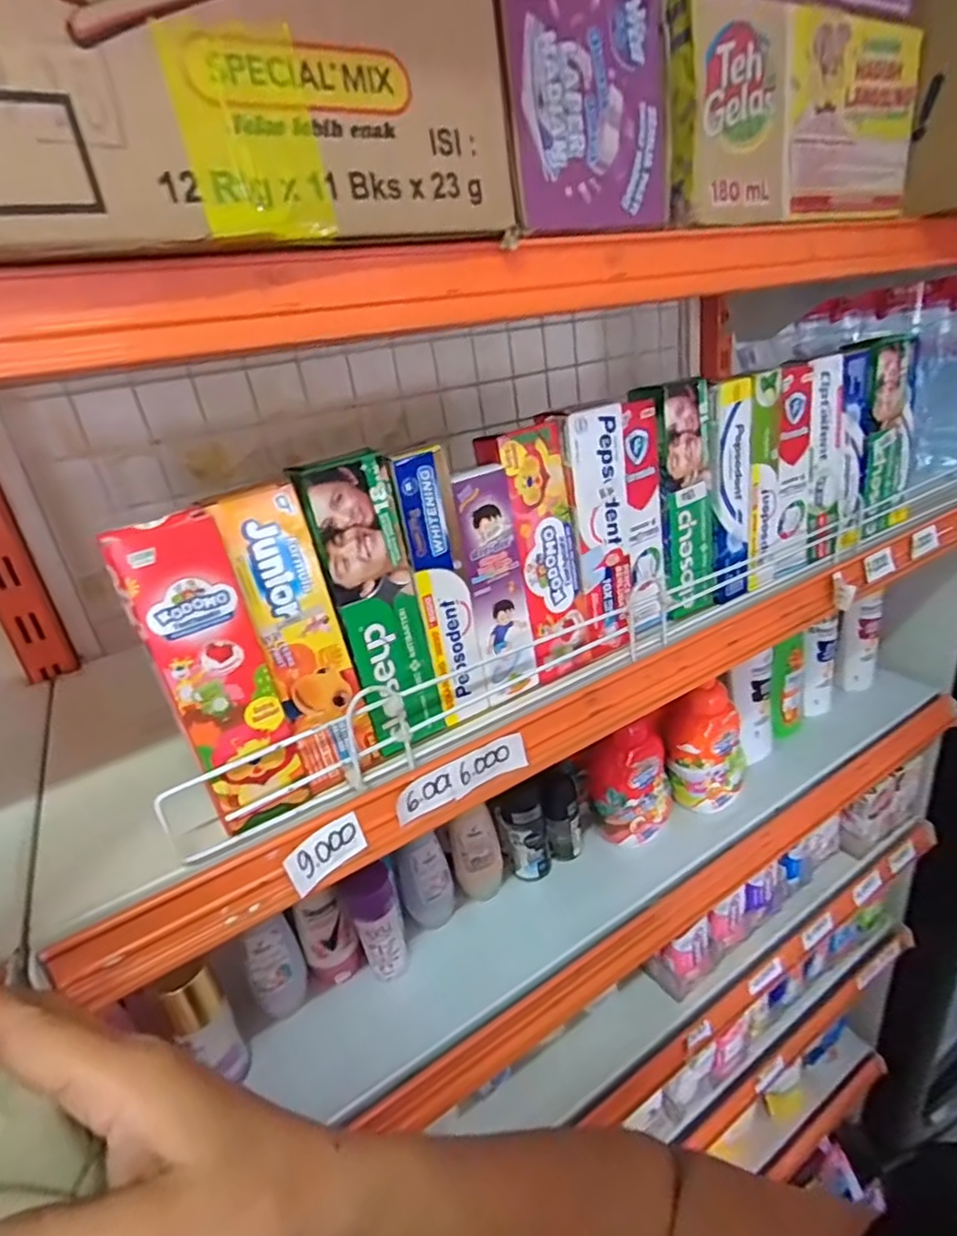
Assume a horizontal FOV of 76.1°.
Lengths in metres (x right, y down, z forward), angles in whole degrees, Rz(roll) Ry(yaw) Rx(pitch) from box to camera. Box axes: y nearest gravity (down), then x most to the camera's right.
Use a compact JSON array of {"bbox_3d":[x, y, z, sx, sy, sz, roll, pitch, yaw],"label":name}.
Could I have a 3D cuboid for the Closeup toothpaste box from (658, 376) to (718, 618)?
[{"bbox_3d":[0.148,-0.086,0.450,0.048,0.165,0.032,-19,27,-24],"label":"Closeup toothpaste box"}]

